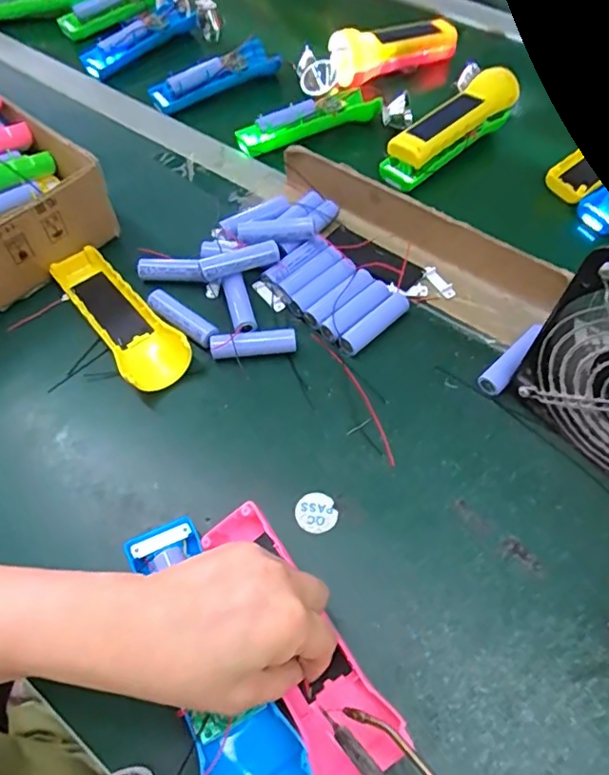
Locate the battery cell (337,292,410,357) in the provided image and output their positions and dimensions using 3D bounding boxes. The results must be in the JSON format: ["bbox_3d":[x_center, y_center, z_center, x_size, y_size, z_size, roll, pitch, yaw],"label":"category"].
[{"bbox_3d":[0.057,-0.050,0.421,0.071,0.014,0.017,-38,65,-19],"label":"battery cell"}]

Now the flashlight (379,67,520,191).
[{"bbox_3d":[0.144,-0.260,0.534,0.163,0.042,0.050,-37,64,-19],"label":"flashlight"}]

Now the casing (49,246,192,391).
[{"bbox_3d":[-0.149,-0.058,0.428,0.048,0.030,0.154,-34,63,-18],"label":"casing"}]

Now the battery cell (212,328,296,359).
[{"bbox_3d":[-0.039,-0.032,0.413,0.065,0.021,0.016,-7,59,-2],"label":"battery cell"}]

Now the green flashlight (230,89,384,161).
[{"bbox_3d":[0.005,-0.280,0.556,0.150,0.029,0.028,-20,60,-10],"label":"green flashlight"}]

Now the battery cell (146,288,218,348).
[{"bbox_3d":[-0.098,-0.053,0.426,0.067,0.016,0.018,33,65,20],"label":"battery cell"}]

